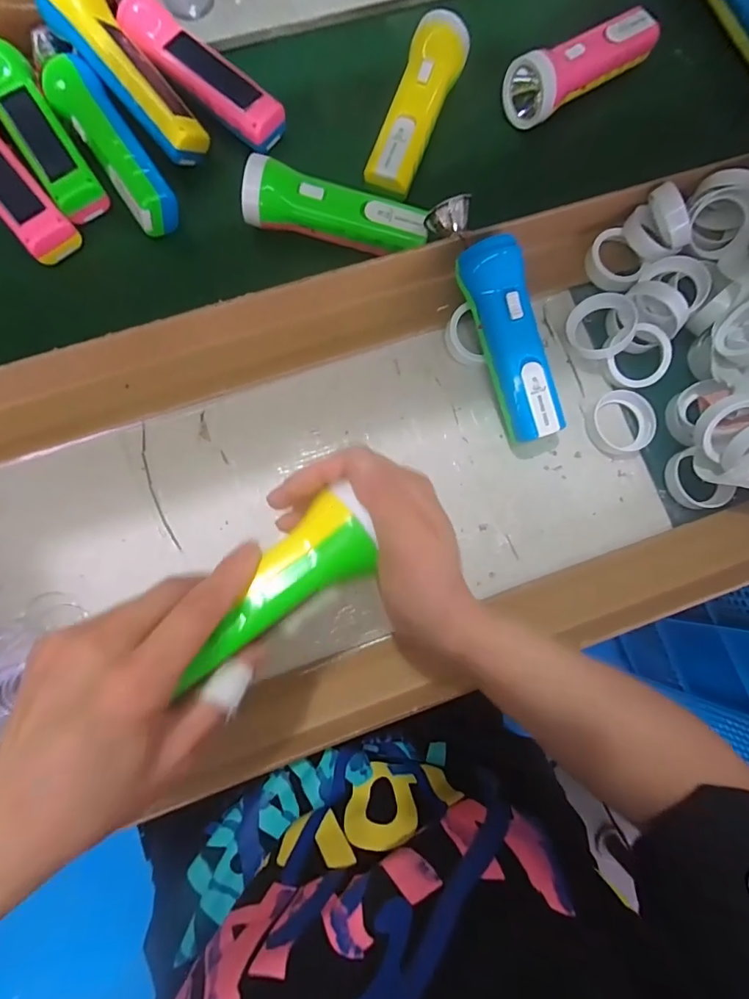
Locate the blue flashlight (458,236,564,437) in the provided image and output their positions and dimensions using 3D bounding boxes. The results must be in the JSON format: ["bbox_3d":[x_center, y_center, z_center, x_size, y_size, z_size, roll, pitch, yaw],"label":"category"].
[{"bbox_3d":[0.111,-0.126,0.379,0.047,0.057,0.159,-19,84,-5],"label":"blue flashlight"}]

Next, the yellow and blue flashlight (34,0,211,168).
[{"bbox_3d":[-0.216,-0.376,0.400,0.163,0.039,0.047,49,55,-13],"label":"yellow and blue flashlight"}]

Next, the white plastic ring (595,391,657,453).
[{"bbox_3d":[0.217,-0.068,0.397,0.045,0.019,0.053,-11,85,-4],"label":"white plastic ring"}]

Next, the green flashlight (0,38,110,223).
[{"bbox_3d":[-0.299,-0.325,0.404,0.049,0.031,0.166,-31,87,-6],"label":"green flashlight"}]

